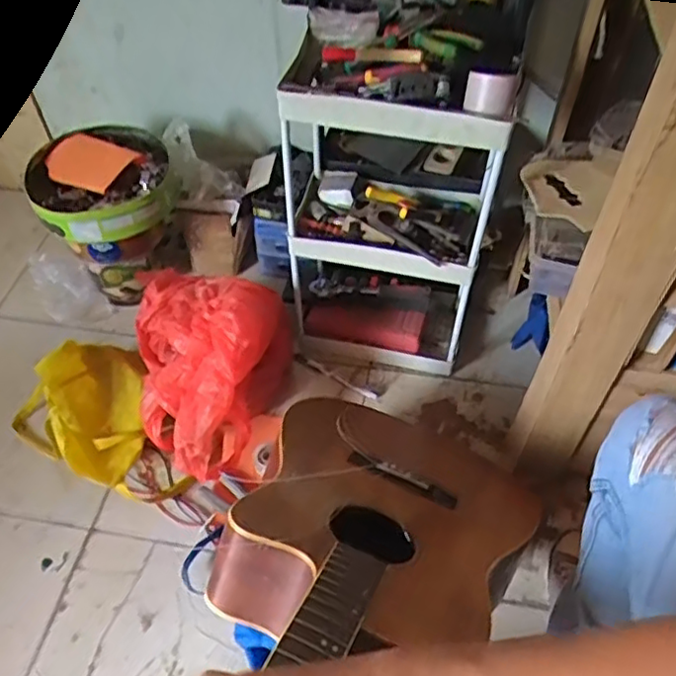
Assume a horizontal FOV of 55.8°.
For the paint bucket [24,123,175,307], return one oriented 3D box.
[{"bbox_3d":[-0.435,-0.238,1.254,0.239,0.268,0.246,0,50,0],"label":"paint bucket"}]

